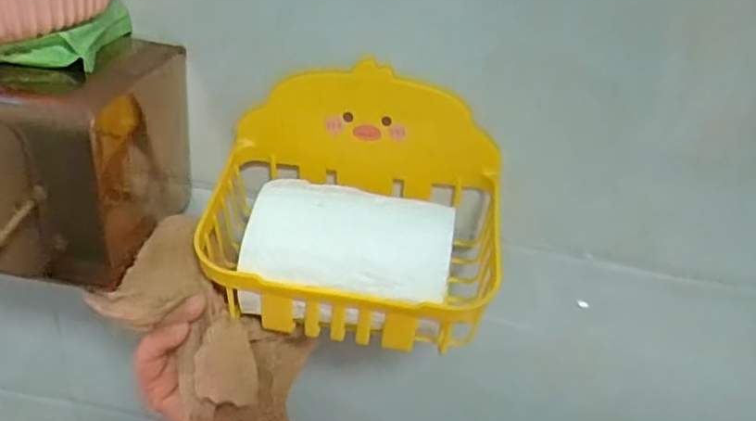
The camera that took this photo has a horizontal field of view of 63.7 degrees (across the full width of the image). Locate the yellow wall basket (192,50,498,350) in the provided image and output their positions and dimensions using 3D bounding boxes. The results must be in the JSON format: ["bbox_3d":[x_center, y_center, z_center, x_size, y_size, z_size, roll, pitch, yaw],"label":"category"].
[{"bbox_3d":[-0.014,-0.001,0.389,0.190,0.137,0.122,7,33,-2],"label":"yellow wall basket"}]

